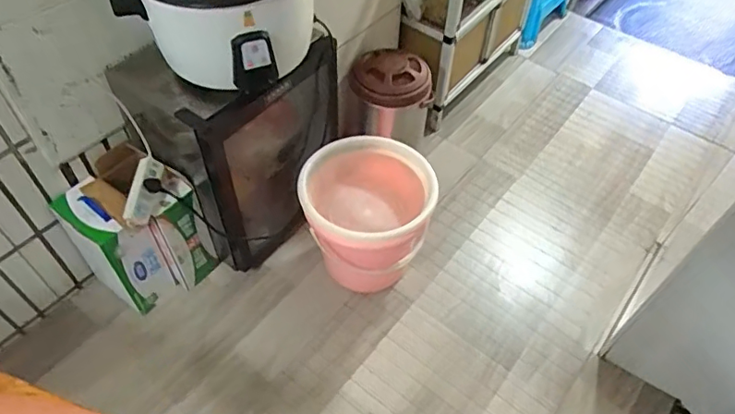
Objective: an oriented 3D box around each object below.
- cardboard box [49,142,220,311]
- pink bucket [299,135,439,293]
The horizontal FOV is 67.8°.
[{"bbox_3d":[-0.586,0.066,1.410,0.272,0.396,0.218,-34,57,-24],"label":"cardboard box"},{"bbox_3d":[0.000,0.040,1.492,0.324,0.345,0.295,-1,50,1],"label":"pink bucket"}]

